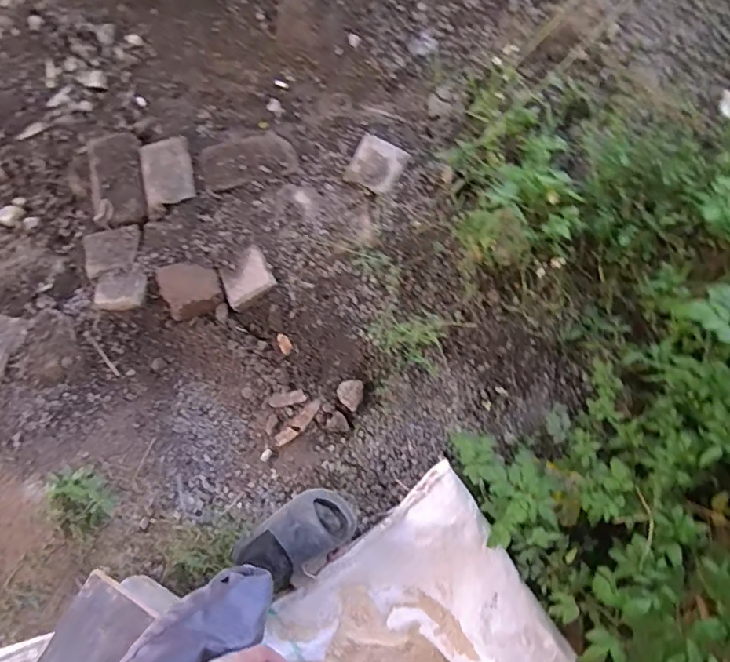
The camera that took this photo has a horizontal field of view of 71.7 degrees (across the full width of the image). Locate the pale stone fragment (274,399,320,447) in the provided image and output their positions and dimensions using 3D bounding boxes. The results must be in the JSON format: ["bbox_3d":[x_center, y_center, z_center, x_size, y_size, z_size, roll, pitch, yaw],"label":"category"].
[{"bbox_3d":[-0.131,0.182,0.997,0.114,0.009,0.028,-44,82,-7],"label":"pale stone fragment"}]

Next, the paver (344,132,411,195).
[{"bbox_3d":[0.025,-0.354,1.075,0.108,0.027,0.110,27,80,6],"label":"paver"}]

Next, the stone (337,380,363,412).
[{"bbox_3d":[-0.029,0.127,0.997,0.050,0.022,0.058,2,79,1],"label":"stone"}]

